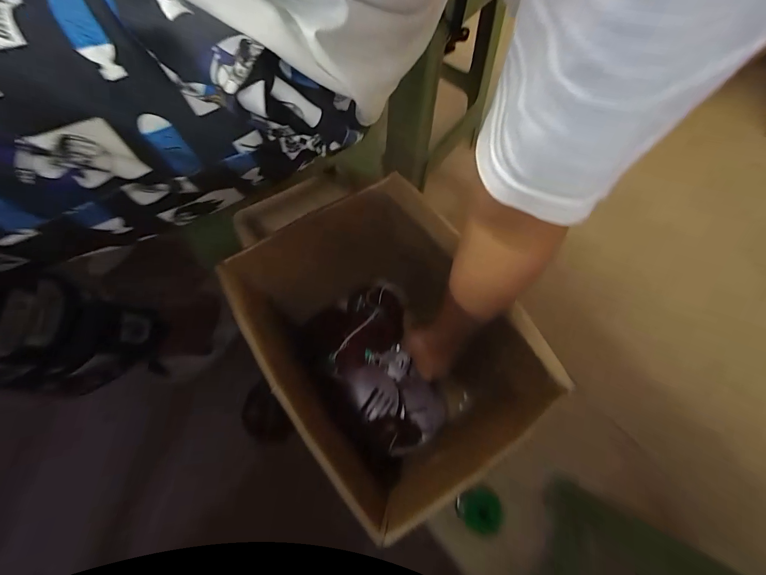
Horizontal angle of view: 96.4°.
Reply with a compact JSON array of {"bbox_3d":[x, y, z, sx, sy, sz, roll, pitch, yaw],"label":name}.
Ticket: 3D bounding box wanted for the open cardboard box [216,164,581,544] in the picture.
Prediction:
[{"bbox_3d":[0.015,0.102,0.584,0.300,0.384,0.367,-36,75,-10],"label":"open cardboard box"}]

